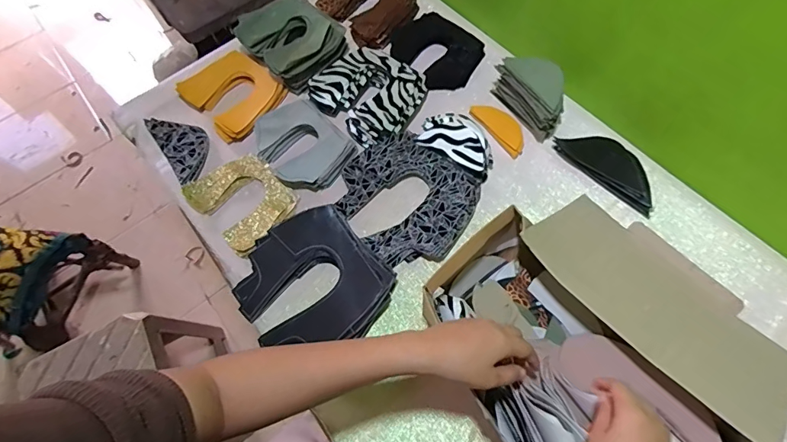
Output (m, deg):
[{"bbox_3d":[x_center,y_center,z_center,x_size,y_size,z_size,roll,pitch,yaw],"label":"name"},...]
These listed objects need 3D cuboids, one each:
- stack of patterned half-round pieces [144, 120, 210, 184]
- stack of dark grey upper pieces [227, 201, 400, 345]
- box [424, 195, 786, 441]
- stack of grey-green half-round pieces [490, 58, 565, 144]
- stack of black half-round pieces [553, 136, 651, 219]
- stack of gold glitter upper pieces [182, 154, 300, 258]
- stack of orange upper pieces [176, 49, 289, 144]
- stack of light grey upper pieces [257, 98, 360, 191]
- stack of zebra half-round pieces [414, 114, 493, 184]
[{"bbox_3d":[-0.347,-0.127,0.736,0.072,0.017,0.148,-33,67,-11],"label":"stack of patterned half-round pieces"},{"bbox_3d":[-0.115,0.085,0.609,0.183,0.030,0.197,-39,69,-14],"label":"stack of dark grey upper pieces"},{"bbox_3d":[0.253,0.129,0.517,0.346,0.107,0.341,-33,67,-12],"label":"box"},{"bbox_3d":[0.217,-0.203,0.689,0.058,0.082,0.131,-30,67,-10],"label":"stack of grey-green half-round pieces"},{"bbox_3d":[0.324,-0.081,0.658,0.067,0.024,0.161,-38,68,-13],"label":"stack of black half-round pieces"},{"bbox_3d":[-0.235,-0.036,0.689,0.159,0.010,0.123,40,73,19],"label":"stack of gold glitter upper pieces"},{"bbox_3d":[-0.275,-0.222,0.769,0.165,0.022,0.137,41,74,20],"label":"stack of orange upper pieces"},{"bbox_3d":[-0.149,-0.124,0.704,0.166,0.031,0.123,41,74,20],"label":"stack of light grey upper pieces"},{"bbox_3d":[0.101,-0.117,0.674,0.118,0.050,0.065,34,71,18],"label":"stack of zebra half-round pieces"}]

